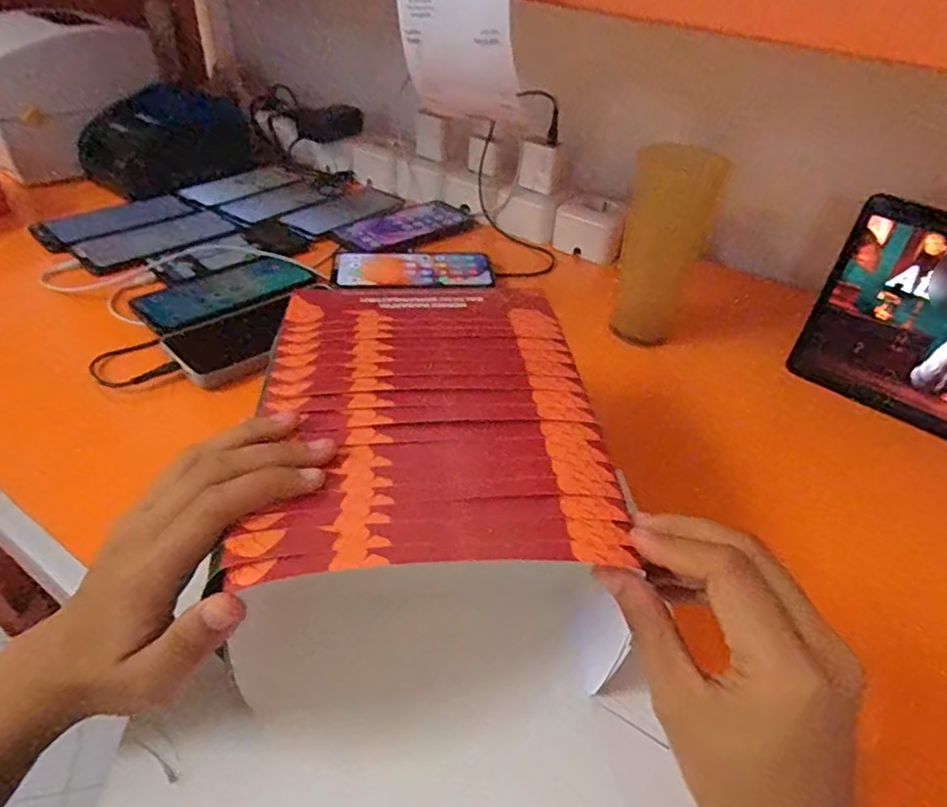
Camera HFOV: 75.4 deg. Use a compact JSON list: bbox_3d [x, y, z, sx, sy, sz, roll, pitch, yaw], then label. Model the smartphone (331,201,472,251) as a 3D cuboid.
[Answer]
[{"bbox_3d":[-0.086,-0.219,0.757,0.168,0.016,0.067,-22,46,-28],"label":"smartphone"}]

